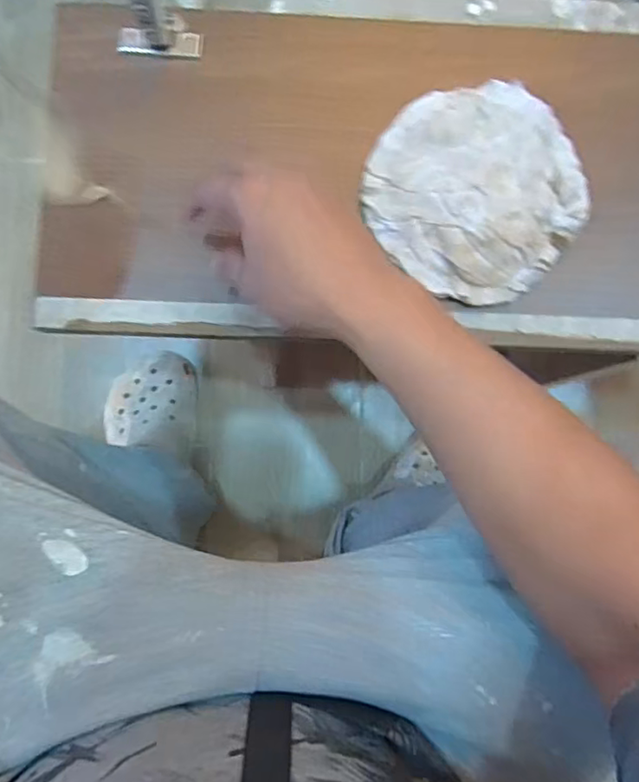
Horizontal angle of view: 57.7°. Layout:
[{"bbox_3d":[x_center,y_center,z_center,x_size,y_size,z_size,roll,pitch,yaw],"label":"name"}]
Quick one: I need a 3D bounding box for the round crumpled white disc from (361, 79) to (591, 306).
[{"bbox_3d":[0.123,-0.159,0.455,0.165,0.019,0.163,0,85,-1],"label":"round crumpled white disc"}]

